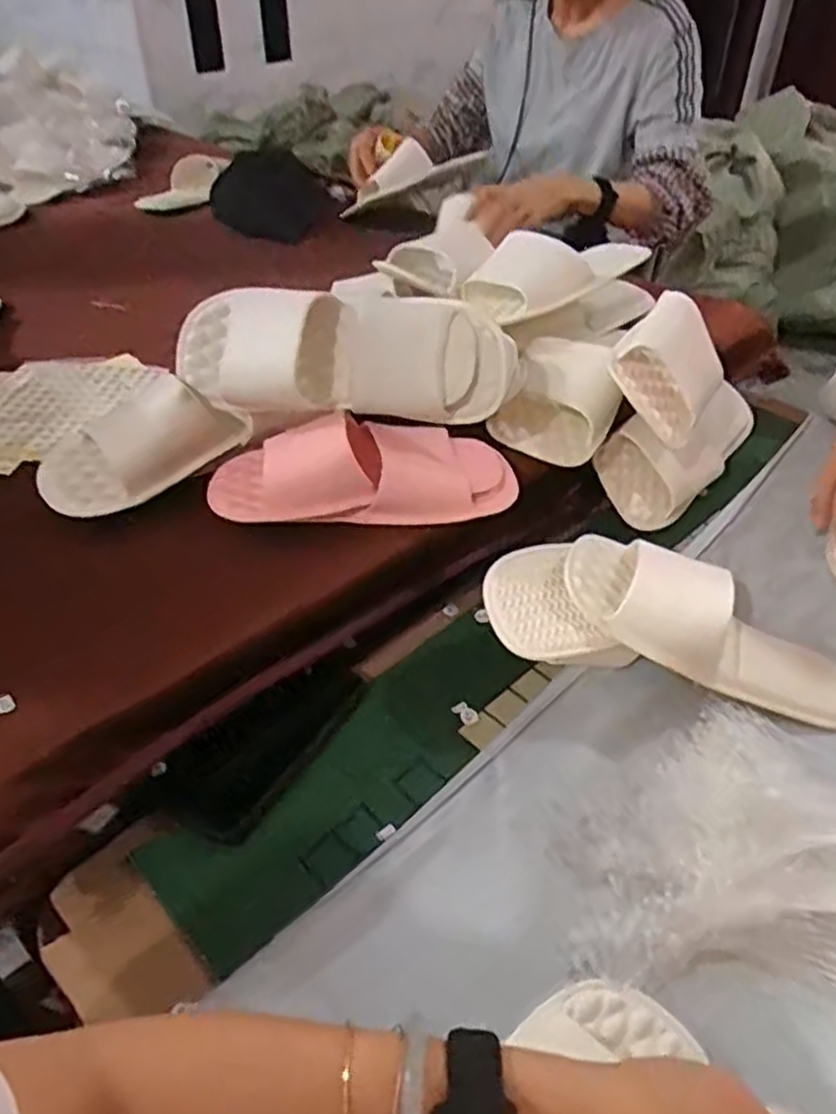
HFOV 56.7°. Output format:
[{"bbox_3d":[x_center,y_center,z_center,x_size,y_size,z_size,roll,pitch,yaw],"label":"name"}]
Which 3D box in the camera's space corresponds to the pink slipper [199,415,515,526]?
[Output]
[{"bbox_3d":[-0.042,-0.073,0.605,0.239,0.069,0.097,-8,41,-9],"label":"pink slipper"}]

